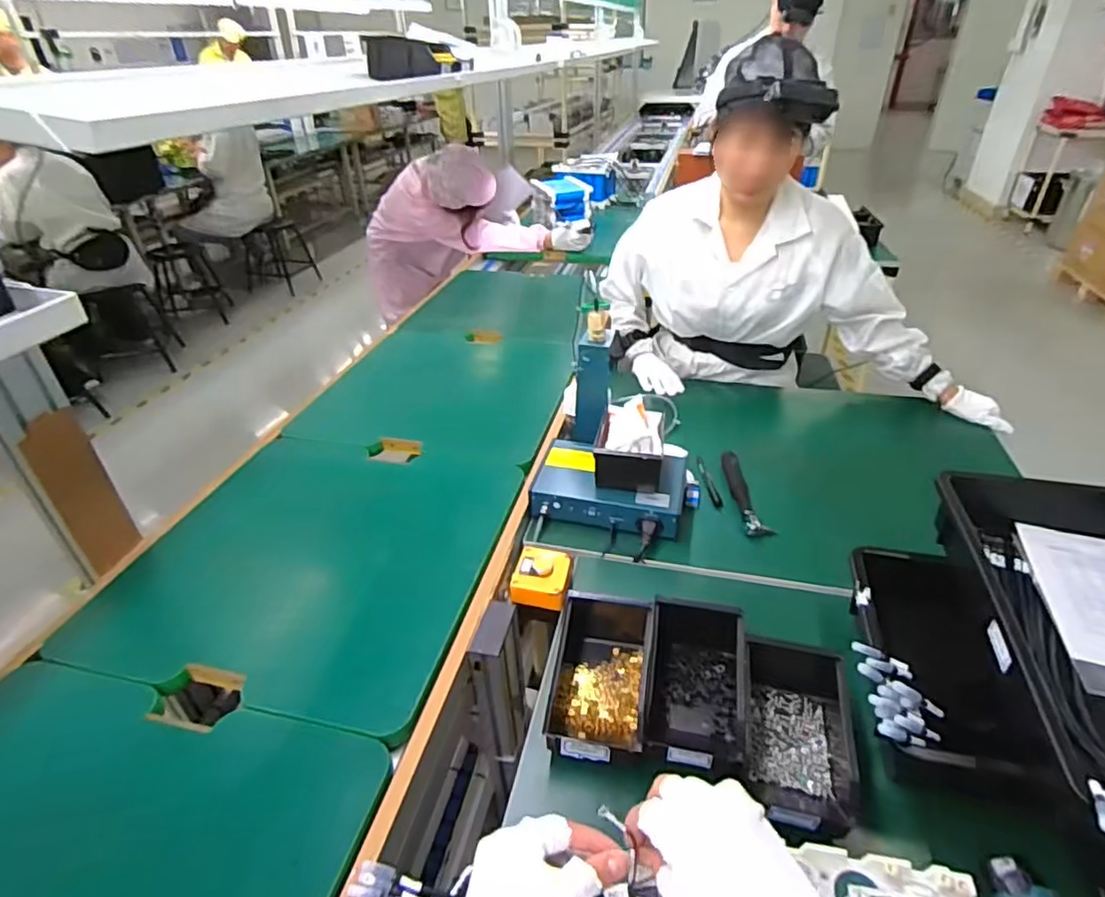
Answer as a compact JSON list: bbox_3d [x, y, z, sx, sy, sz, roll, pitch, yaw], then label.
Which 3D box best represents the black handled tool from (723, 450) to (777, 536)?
[{"bbox_3d":[0.315,0.071,1.000,0.046,0.024,0.194,-3,35,-2],"label":"black handled tool"}]

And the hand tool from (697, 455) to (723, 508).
[{"bbox_3d":[0.268,0.051,1.044,0.018,0.008,0.143,-3,35,-2],"label":"hand tool"}]

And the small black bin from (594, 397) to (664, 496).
[{"bbox_3d":[0.124,-0.010,0.960,0.107,0.075,0.148,5,36,10],"label":"small black bin"}]

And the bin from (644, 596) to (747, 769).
[{"bbox_3d":[0.161,0.256,0.689,0.103,0.067,0.201,6,36,11],"label":"bin"}]

